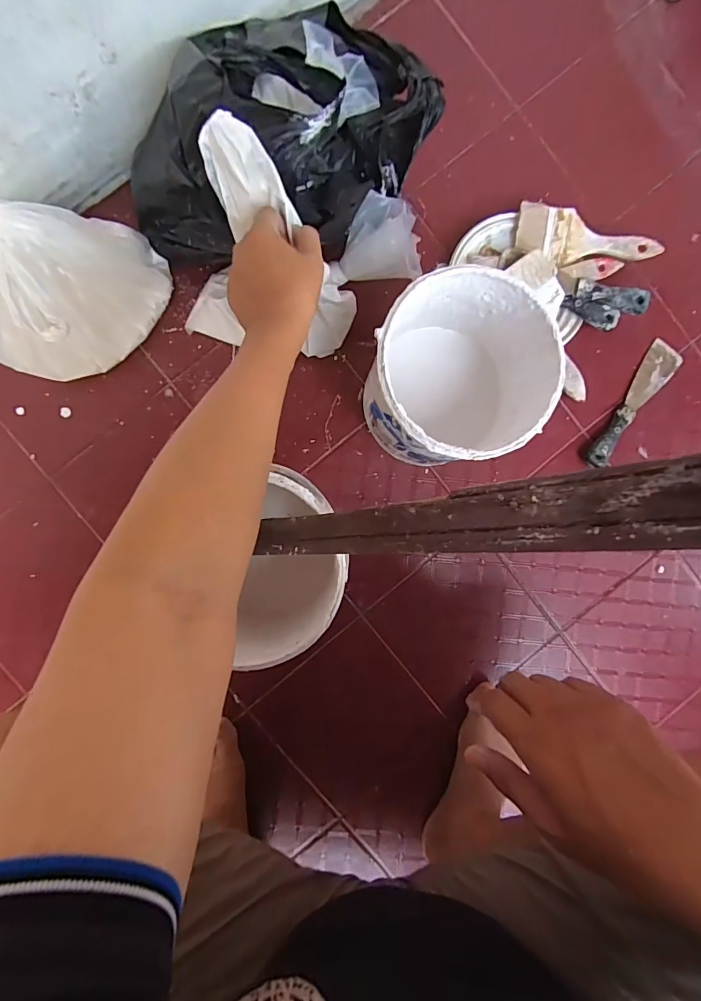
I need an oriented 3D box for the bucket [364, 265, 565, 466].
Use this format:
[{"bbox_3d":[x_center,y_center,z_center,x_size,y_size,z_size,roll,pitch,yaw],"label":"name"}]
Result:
[{"bbox_3d":[0.110,-0.132,0.500,0.173,0.186,0.177,0,90,-4],"label":"bucket"}]

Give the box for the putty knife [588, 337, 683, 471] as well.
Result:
[{"bbox_3d":[0.391,-0.134,0.596,0.045,0.020,0.206,39,88,-3],"label":"putty knife"}]

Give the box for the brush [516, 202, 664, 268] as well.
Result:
[{"bbox_3d":[0.310,-0.337,0.563,0.188,0.012,0.061,11,95,-4],"label":"brush"}]

